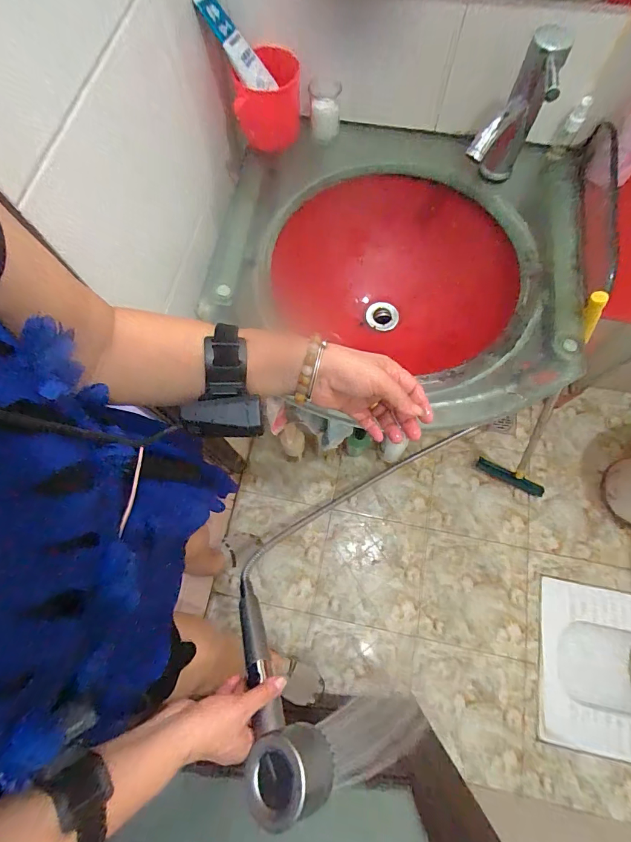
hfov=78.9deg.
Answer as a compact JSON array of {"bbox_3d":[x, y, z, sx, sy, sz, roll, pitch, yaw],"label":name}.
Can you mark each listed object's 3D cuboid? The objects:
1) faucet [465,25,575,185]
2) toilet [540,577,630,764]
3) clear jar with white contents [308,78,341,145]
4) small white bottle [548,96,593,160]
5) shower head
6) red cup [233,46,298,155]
[{"bbox_3d":[0.269,-0.403,0.535,0.062,0.168,0.139,32,76,11],"label":"faucet"},{"bbox_3d":[0.891,0.714,1.105,0.543,0.166,0.409,10,72,5],"label":"toilet"},{"bbox_3d":[0.013,-0.497,0.615,0.048,0.077,0.048,-1,72,2],"label":"clear jar with white contents"},{"bbox_3d":[0.394,-0.451,0.591,0.023,0.086,0.020,32,76,11],"label":"small white bottle"},{"bbox_3d":[-0.059,0.314,0.473,0.082,0.074,0.270,-25,34,-7],"label":"shower head"},{"bbox_3d":[-0.074,-0.502,0.610,0.103,0.092,0.102,-1,72,1],"label":"red cup"}]

